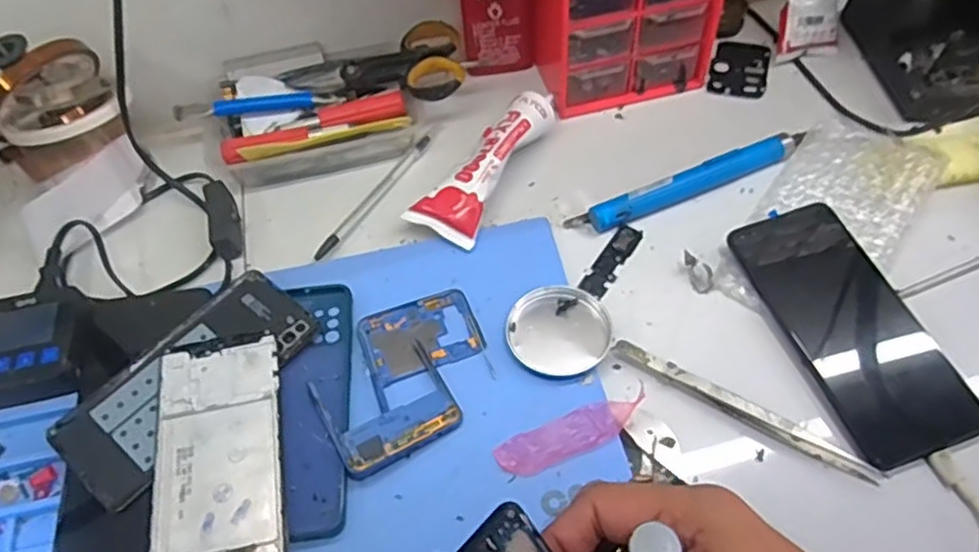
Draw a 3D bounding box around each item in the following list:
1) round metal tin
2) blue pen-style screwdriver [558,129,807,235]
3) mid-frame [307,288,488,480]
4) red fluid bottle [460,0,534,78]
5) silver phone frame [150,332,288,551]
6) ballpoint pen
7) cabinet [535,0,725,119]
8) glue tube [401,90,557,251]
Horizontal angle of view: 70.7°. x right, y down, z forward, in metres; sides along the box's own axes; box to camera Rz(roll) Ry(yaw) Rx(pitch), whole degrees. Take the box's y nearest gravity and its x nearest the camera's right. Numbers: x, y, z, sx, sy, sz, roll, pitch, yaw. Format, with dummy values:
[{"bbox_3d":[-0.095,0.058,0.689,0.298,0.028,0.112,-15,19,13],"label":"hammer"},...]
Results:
[{"bbox_3d":[0.044,0.035,0.435,0.061,0.011,0.059,-1,59,2],"label":"round metal tin"},{"bbox_3d":[0.147,-0.066,0.502,0.182,0.018,0.023,-20,60,-9],"label":"blue pen-style screwdriver"},{"bbox_3d":[-0.052,0.060,0.429,0.111,0.014,0.094,-23,52,-18],"label":"mid-frame"},{"bbox_3d":[0.005,-0.214,0.554,0.053,0.114,0.026,-19,56,-8],"label":"red fluid bottle"},{"bbox_3d":[-0.153,0.104,0.389,0.069,0.004,0.151,-12,56,-5],"label":"silver phone frame"},{"bbox_3d":[-0.086,-0.061,0.516,0.012,0.011,0.134,26,63,17],"label":"ballpoint pen"},{"bbox_3d":[0.099,-0.217,0.541,0.129,0.115,0.104,-12,55,-8],"label":"cabinet"},{"bbox_3d":[-0.002,-0.086,0.506,0.049,0.025,0.135,27,64,18],"label":"glue tube"}]

